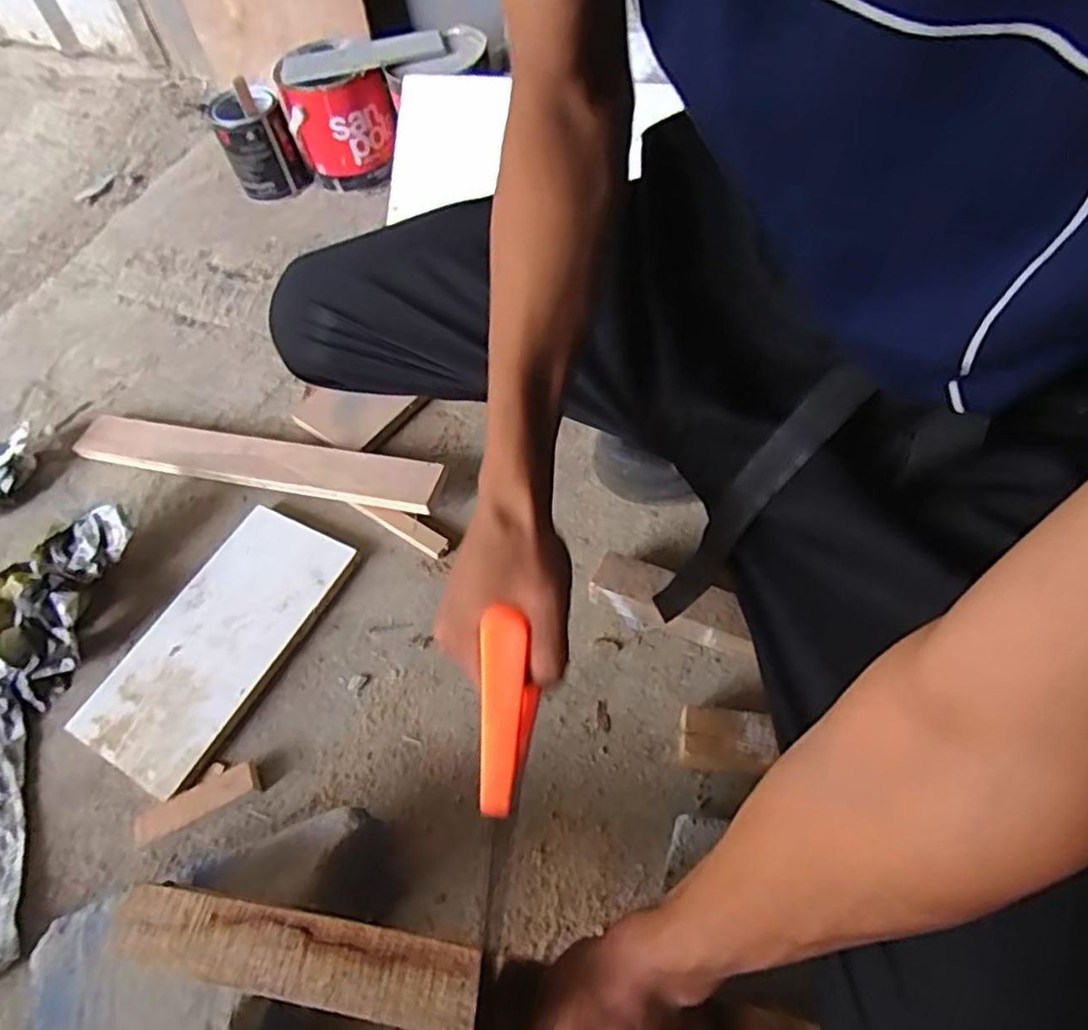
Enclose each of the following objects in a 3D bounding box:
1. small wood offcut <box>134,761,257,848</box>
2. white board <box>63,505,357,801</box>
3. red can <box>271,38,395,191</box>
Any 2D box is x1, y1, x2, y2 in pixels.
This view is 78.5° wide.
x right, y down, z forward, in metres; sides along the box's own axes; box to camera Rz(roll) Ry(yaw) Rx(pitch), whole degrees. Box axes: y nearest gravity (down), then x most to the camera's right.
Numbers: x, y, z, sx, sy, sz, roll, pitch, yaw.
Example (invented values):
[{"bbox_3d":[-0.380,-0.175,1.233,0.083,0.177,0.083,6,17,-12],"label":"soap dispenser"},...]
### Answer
[{"bbox_3d":[-0.293,0.244,0.565,0.103,0.019,0.030,-24,59,-11],"label":"small wood offcut"},{"bbox_3d":[-0.316,0.120,0.655,0.138,0.021,0.268,23,62,18],"label":"white board"},{"bbox_3d":[-0.315,-0.609,1.036,0.141,0.158,0.130,35,66,24],"label":"red can"}]

